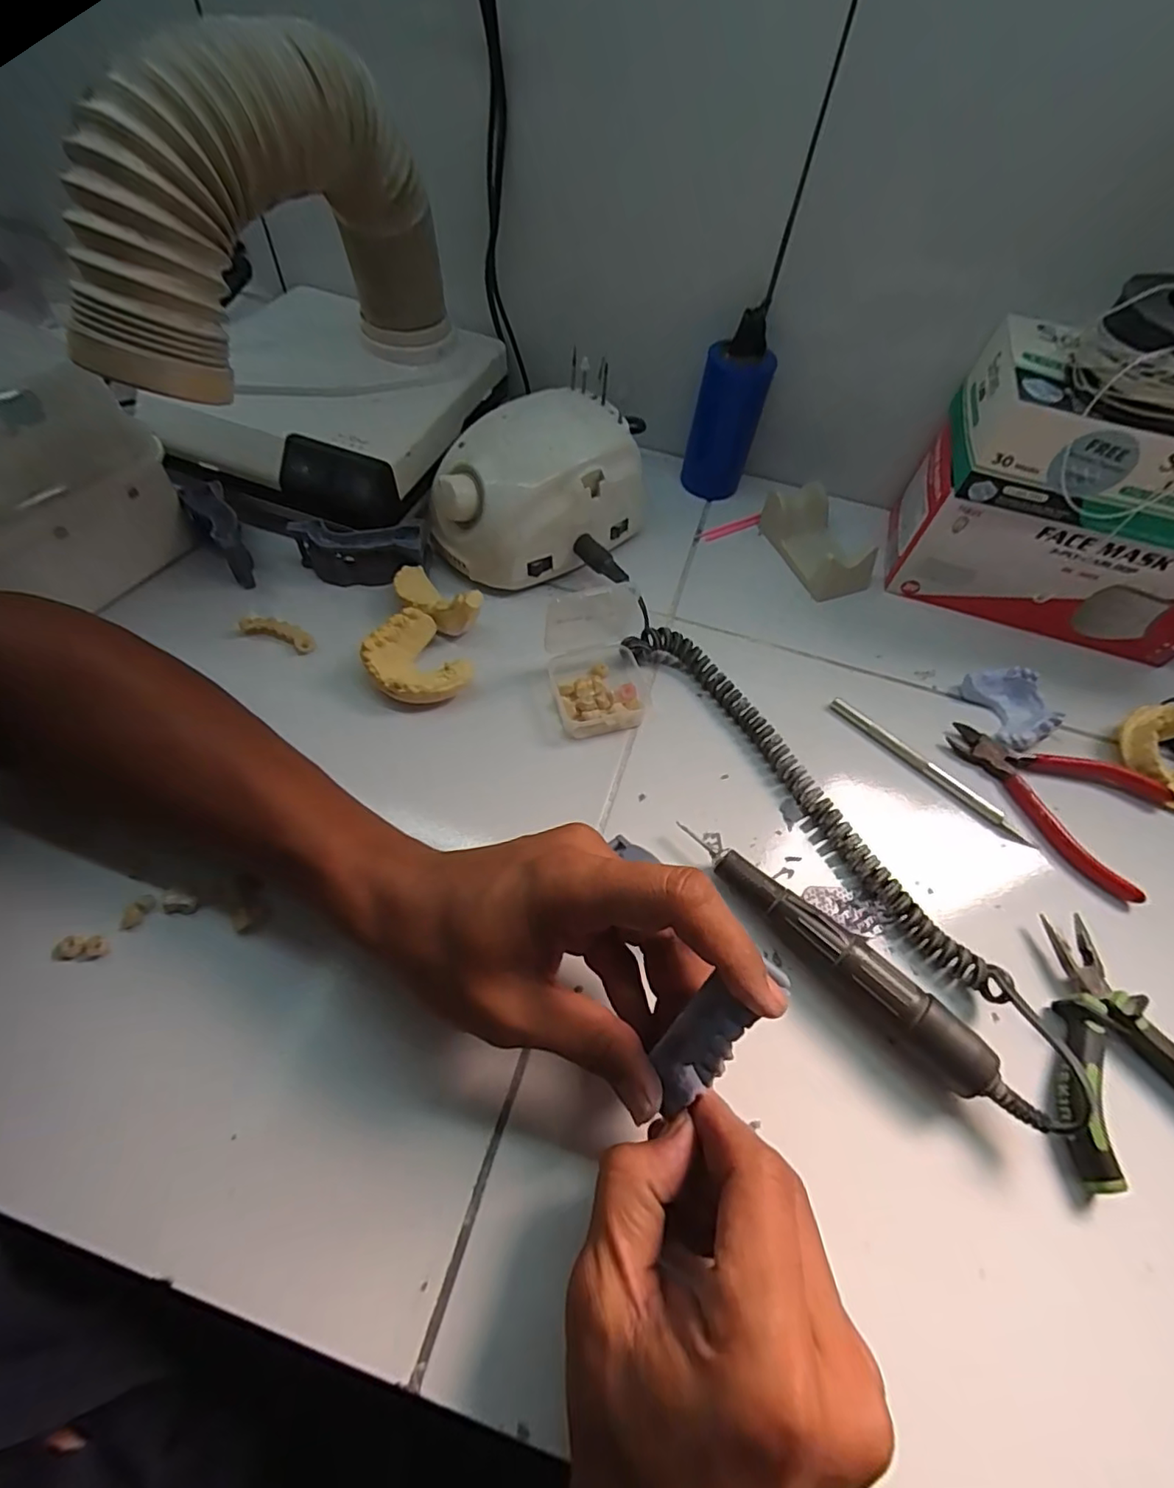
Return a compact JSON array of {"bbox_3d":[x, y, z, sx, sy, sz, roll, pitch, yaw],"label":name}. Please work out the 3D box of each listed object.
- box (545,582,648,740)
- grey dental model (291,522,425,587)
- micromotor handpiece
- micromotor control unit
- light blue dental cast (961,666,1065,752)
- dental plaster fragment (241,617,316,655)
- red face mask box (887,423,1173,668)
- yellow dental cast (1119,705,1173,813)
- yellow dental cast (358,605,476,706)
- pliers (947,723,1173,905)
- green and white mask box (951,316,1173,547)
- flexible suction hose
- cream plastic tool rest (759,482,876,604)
[{"bbox_3d":[0.007,-0.053,0.363,0.062,0.041,0.087,-4,59,-8],"label":"box"},{"bbox_3d":[-0.156,-0.130,0.409,0.086,0.037,0.029,-2,59,-6],"label":"grey dental model"},{"bbox_3d":[0.125,0.107,0.285,0.021,0.029,0.181,-38,68,-24],"label":"micromotor handpiece"},{"bbox_3d":[-0.037,-0.180,0.418,0.144,0.077,0.093,-34,67,-23],"label":"micromotor control unit"},{"bbox_3d":[0.279,-0.024,0.383,0.039,0.019,0.056,-4,59,-7],"label":"light blue dental cast"},{"bbox_3d":[-0.199,-0.072,0.382,0.050,0.010,0.014,18,59,6],"label":"dental plaster fragment"},{"bbox_3d":[0.330,-0.149,0.424,0.208,0.074,0.110,14,58,4],"label":"red face mask box"},{"bbox_3d":[0.370,0.010,0.368,0.063,0.026,0.072,-20,62,-16],"label":"yellow dental cast"},{"bbox_3d":[-0.103,-0.048,0.356,0.050,0.029,0.059,-35,67,-23],"label":"yellow dental cast"},{"bbox_3d":[0.281,0.029,0.358,0.121,0.010,0.084,33,61,15],"label":"pliers"},{"bbox_3d":[0.346,-0.186,0.361,0.216,0.064,0.110,17,59,6],"label":"green and white mask box"},{"bbox_3d":[-0.142,-0.236,0.288,0.064,0.149,0.204,19,59,7],"label":"flexible suction hose"},{"bbox_3d":[0.180,-0.162,0.465,0.065,0.030,0.097,-16,61,-14],"label":"cream plastic tool rest"}]

